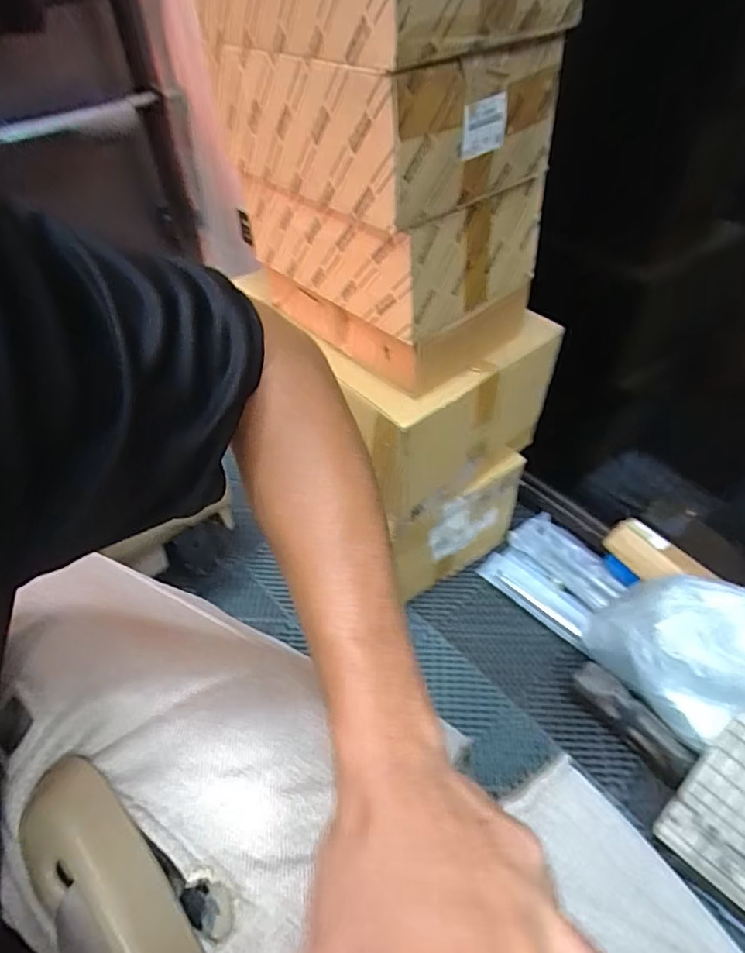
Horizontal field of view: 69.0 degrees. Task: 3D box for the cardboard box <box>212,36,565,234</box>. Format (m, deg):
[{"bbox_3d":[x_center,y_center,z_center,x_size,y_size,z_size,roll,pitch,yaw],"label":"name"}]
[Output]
[{"bbox_3d":[0.008,-0.477,0.720,0.304,0.153,0.387,-34,55,-28],"label":"cardboard box"}]

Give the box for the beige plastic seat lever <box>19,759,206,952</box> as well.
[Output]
[{"bbox_3d":[-0.127,0.215,0.270,0.048,0.021,0.155,-33,67,-27],"label":"beige plastic seat lever"}]

